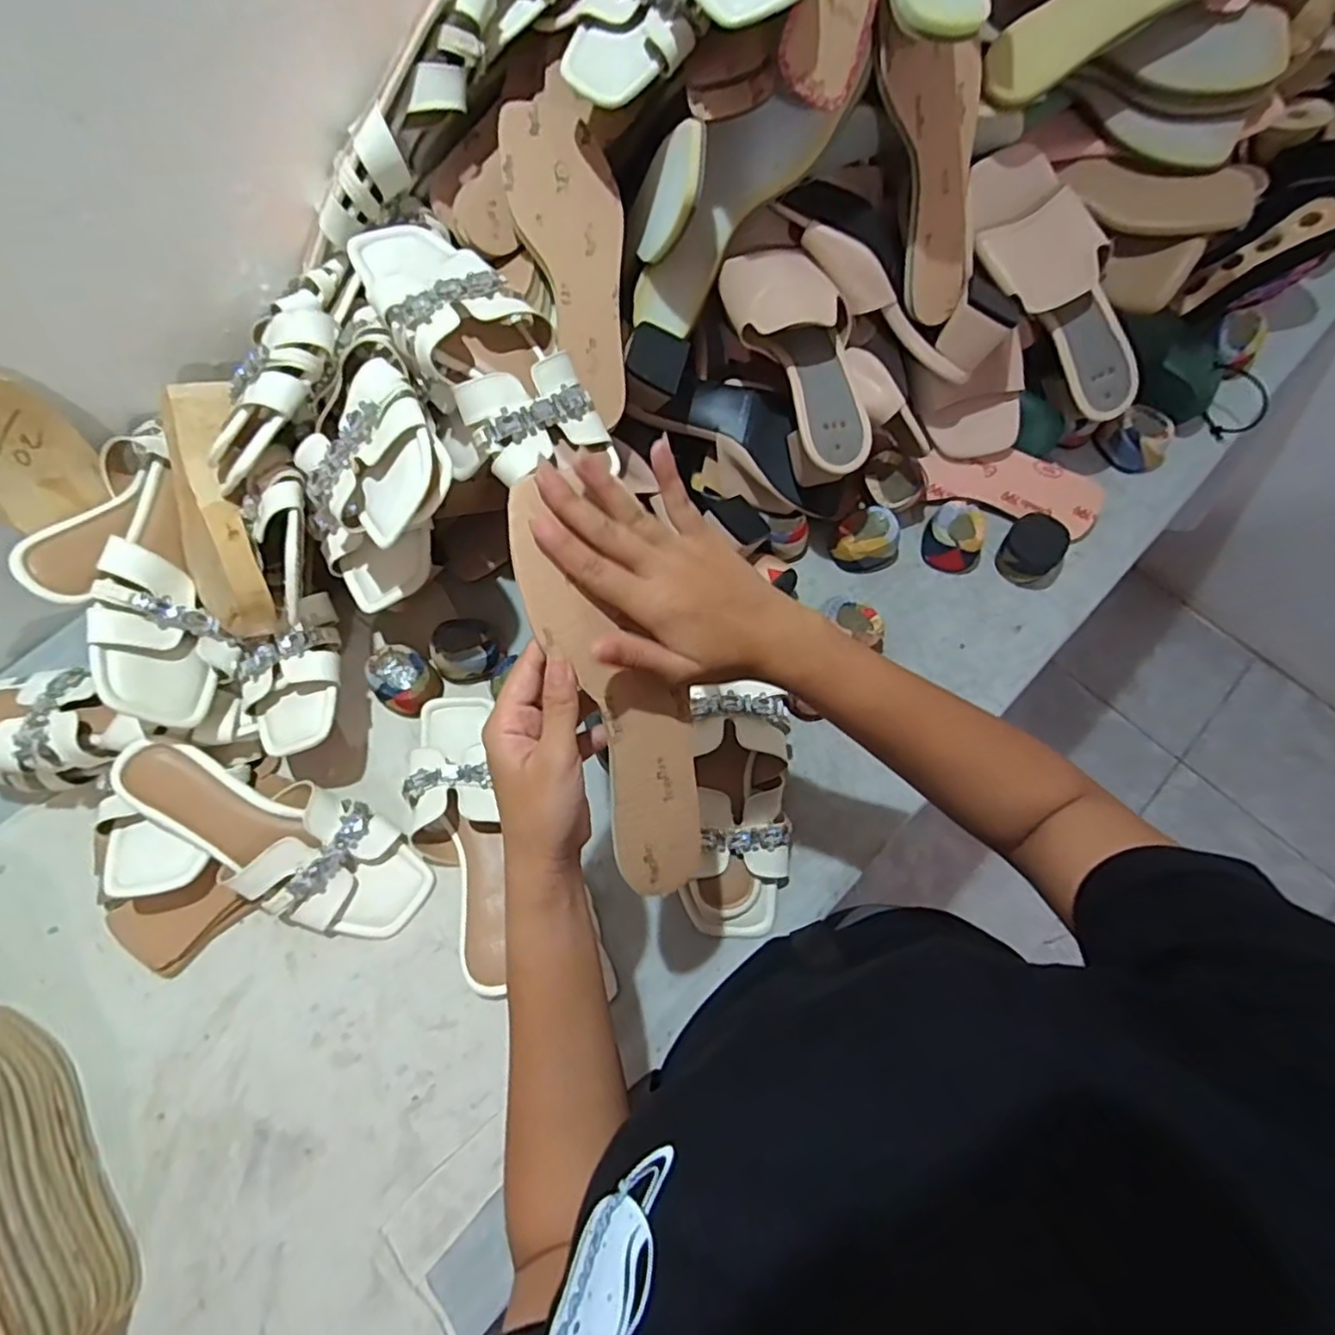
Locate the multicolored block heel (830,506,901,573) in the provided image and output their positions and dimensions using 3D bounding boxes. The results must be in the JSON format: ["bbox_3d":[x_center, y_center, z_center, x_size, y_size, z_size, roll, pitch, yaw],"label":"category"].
[{"bbox_3d":[0.185,-0.119,0.619,0.059,0.039,0.056,-34,73,-10],"label":"multicolored block heel"}]

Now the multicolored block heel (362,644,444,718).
[{"bbox_3d":[-0.232,0.011,0.580,0.055,0.037,0.051,-1,70,2],"label":"multicolored block heel"}]

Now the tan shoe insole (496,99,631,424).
[{"bbox_3d":[-0.067,-0.314,0.511,0.077,0.013,0.234,-15,97,-3],"label":"tan shoe insole"}]

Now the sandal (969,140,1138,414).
[{"bbox_3d":[0.337,-0.322,0.560,0.071,0.045,0.238,-41,103,-12],"label":"sandal"}]

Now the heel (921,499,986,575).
[{"bbox_3d":[0.271,-0.124,0.624,0.048,0.041,0.058,1,70,2],"label":"heel"}]

